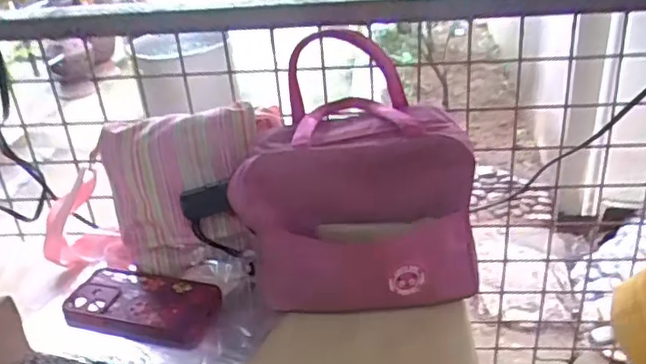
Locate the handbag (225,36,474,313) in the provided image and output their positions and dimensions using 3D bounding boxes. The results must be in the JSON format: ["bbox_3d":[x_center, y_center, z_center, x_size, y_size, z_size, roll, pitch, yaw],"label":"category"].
[{"bbox_3d":[0.028,-0.012,0.633,0.235,0.245,0.158,-5,28,-1],"label":"handbag"}]

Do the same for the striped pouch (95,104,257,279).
[{"bbox_3d":[-0.154,0.012,0.685,0.175,0.172,0.032,-8,4,12],"label":"striped pouch"}]

